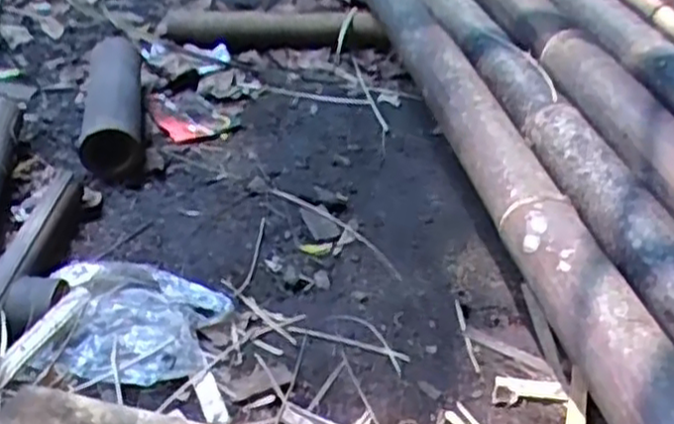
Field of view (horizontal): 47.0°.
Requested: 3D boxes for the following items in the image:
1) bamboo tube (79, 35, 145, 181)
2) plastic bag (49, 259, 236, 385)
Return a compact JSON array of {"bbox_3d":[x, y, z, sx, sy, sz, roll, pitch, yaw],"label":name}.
[{"bbox_3d":[-0.348,-0.177,1.204,0.084,0.102,0.339,-6,37,-11],"label":"bamboo tube"},{"bbox_3d":[-0.224,0.115,0.885,0.202,0.039,0.190,-9,38,-15],"label":"plastic bag"}]

